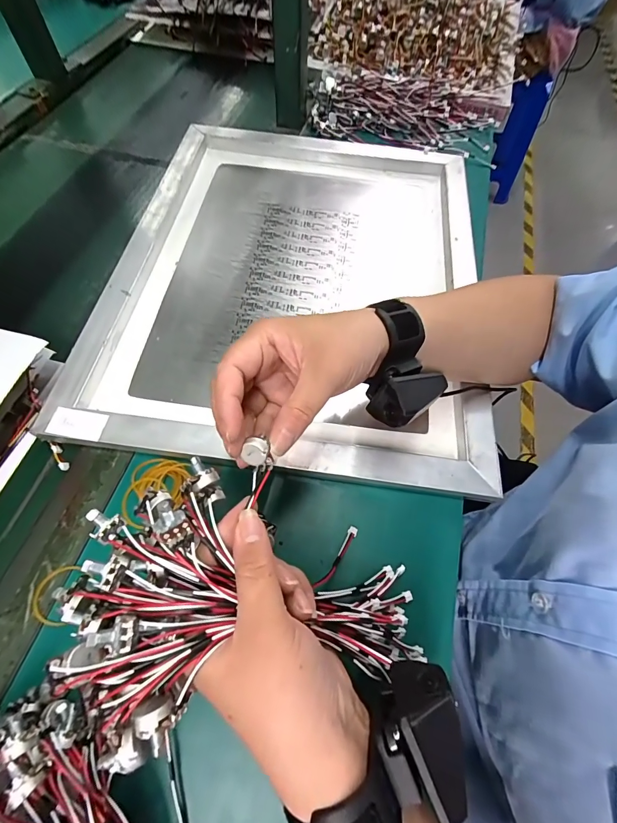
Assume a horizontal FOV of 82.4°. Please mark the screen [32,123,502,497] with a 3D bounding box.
[{"bbox_3d":[-0.012,-0.175,0.428,0.417,0.029,0.505,8,64,1],"label":"screen"}]

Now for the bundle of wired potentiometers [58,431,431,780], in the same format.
[{"bbox_3d":[-0.012,0.111,0.222,0.229,0.068,0.139,21,59,-30],"label":"bundle of wired potentiometers"}]

